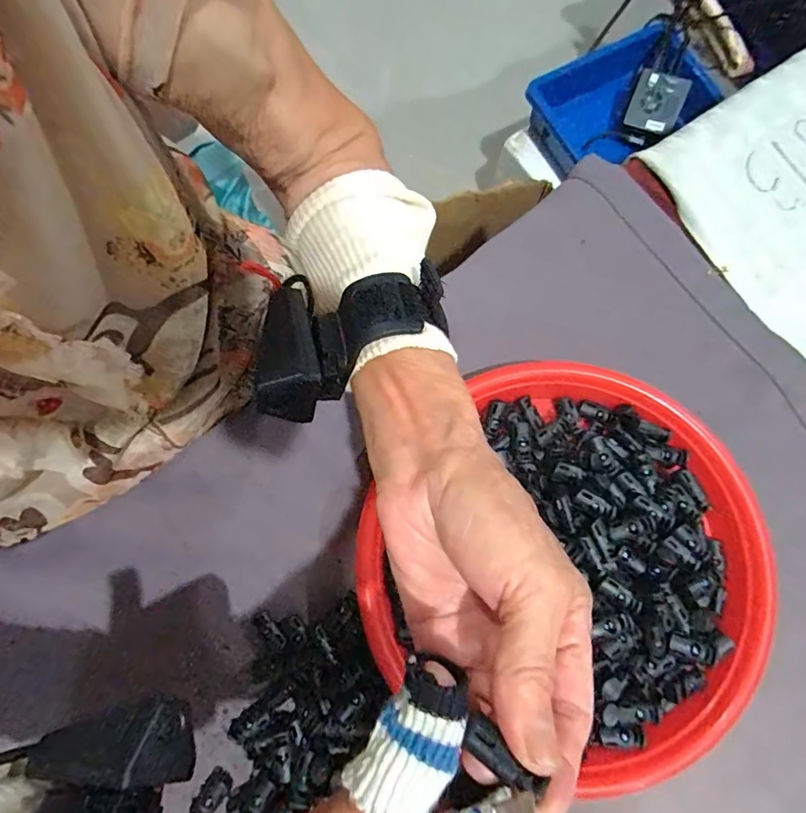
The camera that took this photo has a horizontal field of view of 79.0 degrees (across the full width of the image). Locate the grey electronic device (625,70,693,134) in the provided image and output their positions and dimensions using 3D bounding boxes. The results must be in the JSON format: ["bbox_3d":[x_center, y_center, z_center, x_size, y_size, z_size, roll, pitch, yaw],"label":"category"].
[{"bbox_3d":[0.367,-0.442,0.711,0.073,0.015,0.072,31,122,22],"label":"grey electronic device"}]

